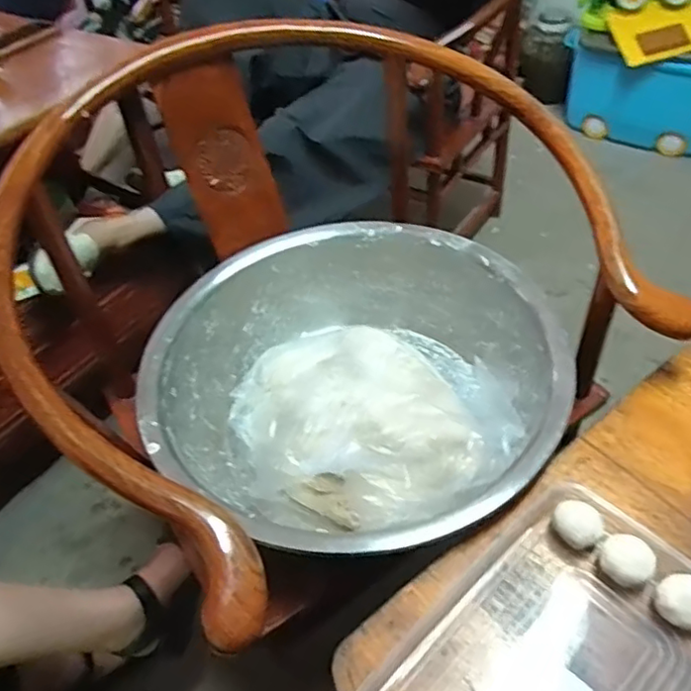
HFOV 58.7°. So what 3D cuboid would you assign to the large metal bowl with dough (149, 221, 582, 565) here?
[{"bbox_3d":[0.011,0.048,0.780,0.479,0.150,0.456,-3,47,3],"label":"large metal bowl with dough"}]

